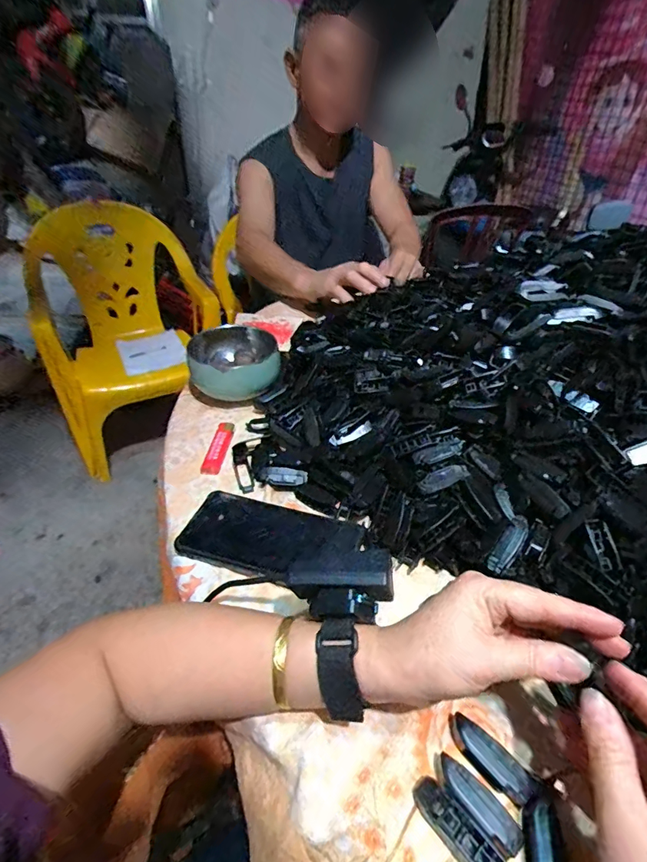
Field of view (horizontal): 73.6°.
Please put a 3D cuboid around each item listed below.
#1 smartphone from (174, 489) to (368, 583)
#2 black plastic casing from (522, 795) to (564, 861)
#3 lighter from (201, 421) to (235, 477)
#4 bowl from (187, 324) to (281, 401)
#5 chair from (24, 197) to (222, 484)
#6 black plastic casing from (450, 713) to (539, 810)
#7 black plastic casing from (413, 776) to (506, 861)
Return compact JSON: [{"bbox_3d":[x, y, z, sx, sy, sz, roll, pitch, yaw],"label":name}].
[{"bbox_3d":[-0.050,0.098,0.402,0.157,0.013,0.080,13,40,16],"label":"smartphone"},{"bbox_3d":[0.124,0.239,0.244,0.018,0.009,0.050,7,39,9],"label":"black plastic casing"},{"bbox_3d":[-0.121,0.018,0.505,0.020,0.014,0.083,4,39,5],"label":"lighter"},{"bbox_3d":[-0.120,-0.093,0.580,0.118,0.060,0.101,-19,42,-23],"label":"bowl"},{"bbox_3d":[-0.659,-0.338,1.488,0.530,0.695,0.524,-18,42,-22],"label":"chair"},{"bbox_3d":[0.107,0.211,0.279,0.055,0.015,0.018,31,48,33],"label":"black plastic casing"},{"bbox_3d":[0.078,0.233,0.253,0.019,0.012,0.056,-29,47,-31],"label":"black plastic casing"}]

